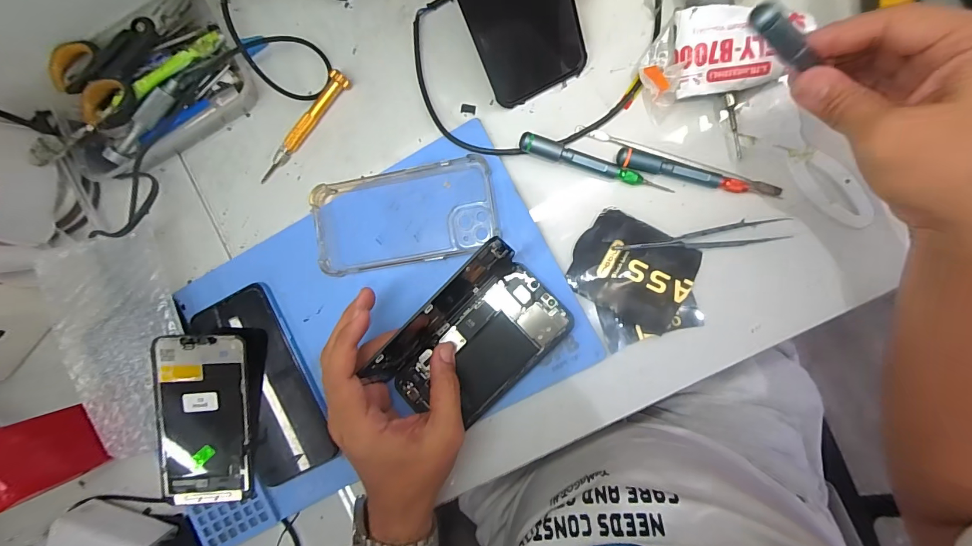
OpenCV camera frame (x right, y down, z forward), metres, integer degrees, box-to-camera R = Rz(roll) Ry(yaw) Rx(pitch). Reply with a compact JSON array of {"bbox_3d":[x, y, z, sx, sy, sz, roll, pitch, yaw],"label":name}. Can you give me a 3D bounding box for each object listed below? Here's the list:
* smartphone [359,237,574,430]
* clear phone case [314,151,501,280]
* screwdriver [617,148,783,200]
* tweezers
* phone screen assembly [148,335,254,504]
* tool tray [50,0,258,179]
[{"bbox_3d":[-0.013,0.053,0.301,0.092,0.070,0.143,45,92,6],"label":"smartphone"},{"bbox_3d":[-0.069,-0.047,0.338,0.150,0.015,0.078,-9,86,6],"label":"clear phone case"},{"bbox_3d":[0.161,-0.074,0.316,0.121,0.012,0.013,17,93,6],"label":"screwdriver"},{"bbox_3d":[0.168,-0.026,0.317,0.131,0.007,0.018,-8,90,7],"label":"tweezers"},{"bbox_3d":[-0.235,0.123,0.340,0.070,0.007,0.146,0,97,-6],"label":"phone screen assembly"},{"bbox_3d":[-0.284,-0.159,0.355,0.168,0.043,0.111,-26,88,6],"label":"tool tray"}]

